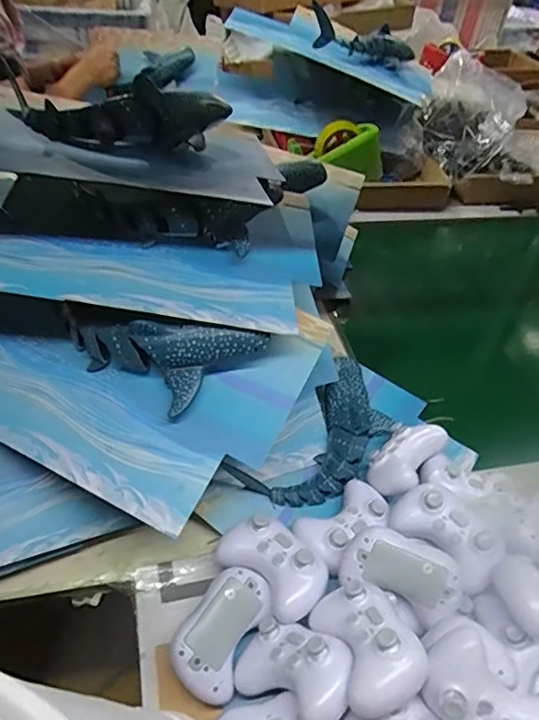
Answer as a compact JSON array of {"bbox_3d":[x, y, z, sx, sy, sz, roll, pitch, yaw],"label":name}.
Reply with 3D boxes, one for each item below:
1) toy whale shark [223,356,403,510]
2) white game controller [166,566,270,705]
[{"bbox_3d":[0.067,0.095,0.655,0.114,0.043,0.244,34,51,24],"label":"toy whale shark"},{"bbox_3d":[-0.042,0.248,0.498,0.065,0.031,0.108,38,57,2],"label":"white game controller"}]

